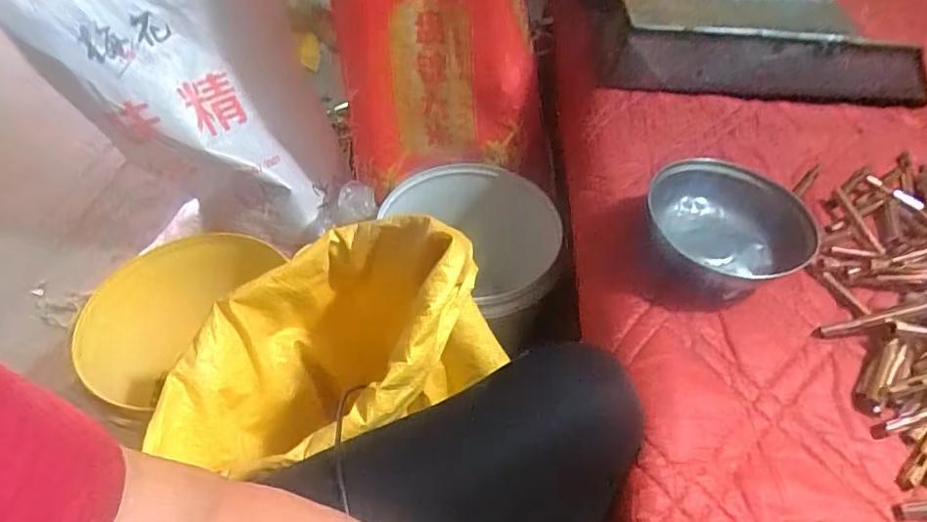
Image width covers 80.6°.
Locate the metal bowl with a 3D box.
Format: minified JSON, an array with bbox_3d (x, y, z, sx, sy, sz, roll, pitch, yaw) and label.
[{"bbox_3d":[0.228,-0.025,0.488,0.131,0.054,0.136,1,49,-1],"label":"metal bowl"}]

